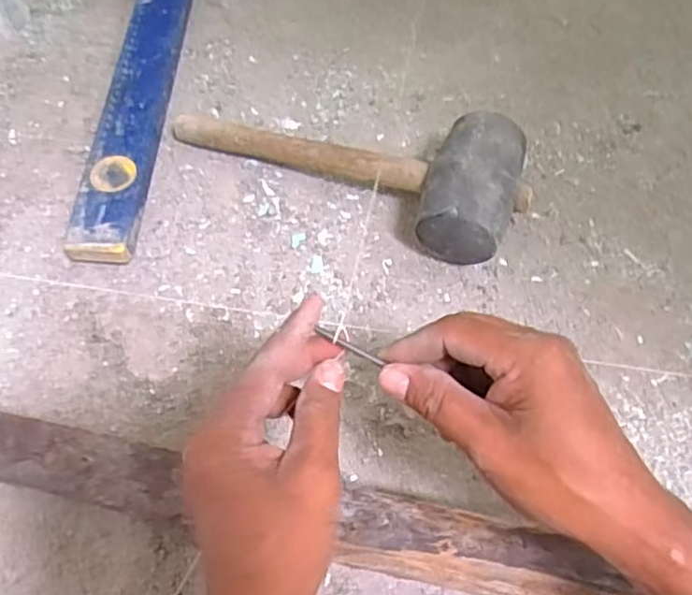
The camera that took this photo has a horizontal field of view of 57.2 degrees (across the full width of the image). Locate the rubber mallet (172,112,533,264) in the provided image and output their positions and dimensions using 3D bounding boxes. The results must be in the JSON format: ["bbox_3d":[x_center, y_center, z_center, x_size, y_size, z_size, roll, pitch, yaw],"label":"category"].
[{"bbox_3d":[0.002,-0.124,0.527,0.300,0.073,0.111,24,65,12],"label":"rubber mallet"}]

